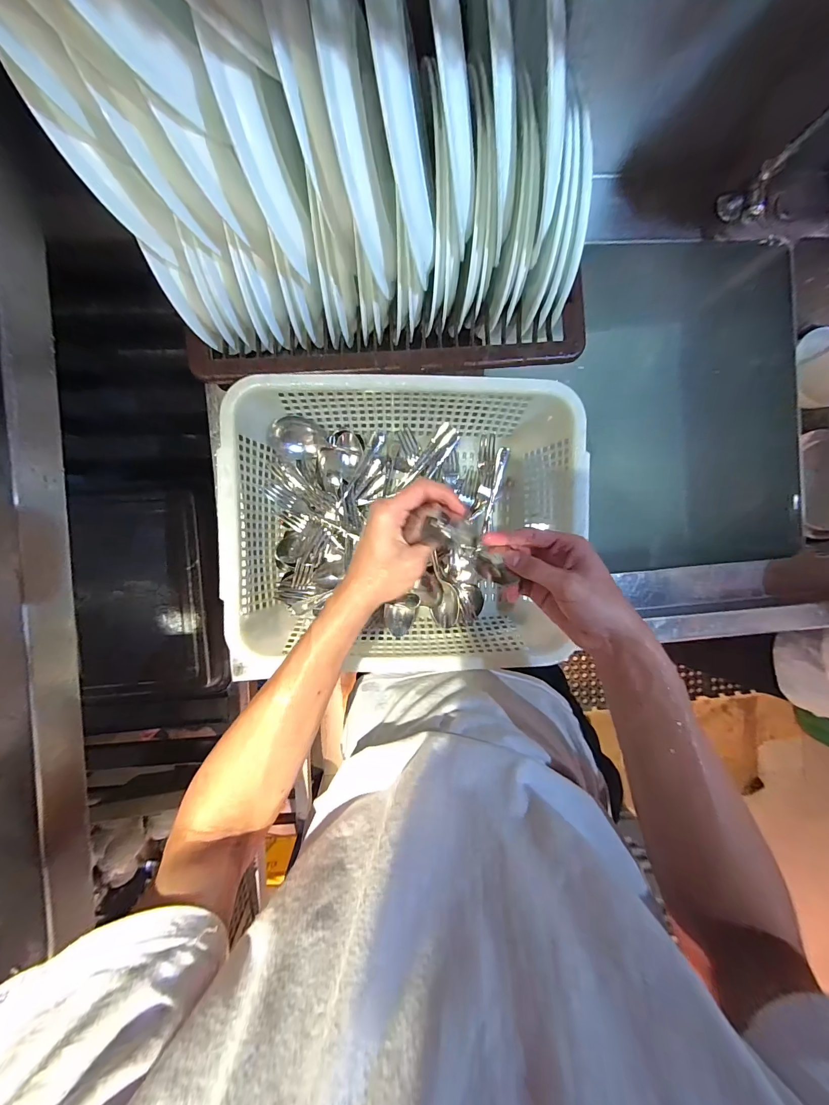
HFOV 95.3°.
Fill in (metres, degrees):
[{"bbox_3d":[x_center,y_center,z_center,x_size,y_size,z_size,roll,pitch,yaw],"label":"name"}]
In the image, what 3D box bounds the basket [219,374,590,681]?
[{"bbox_3d":[-0.004,-0.033,0.497,0.439,0.119,0.360,2,92,-4],"label":"basket"}]

